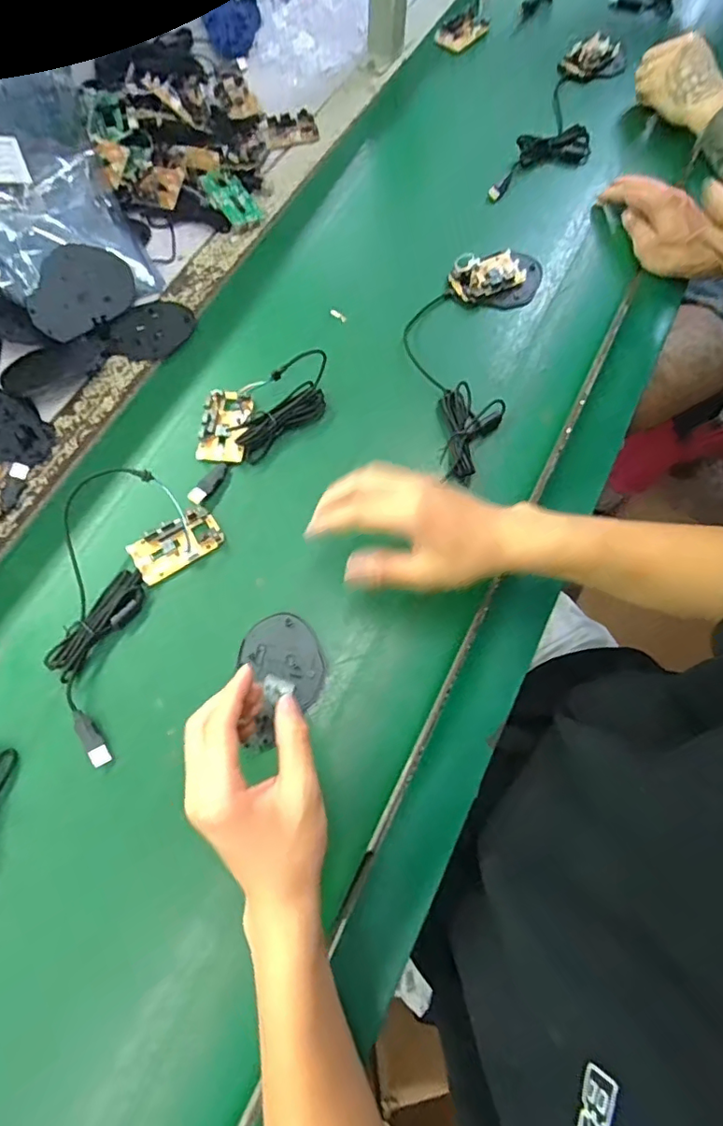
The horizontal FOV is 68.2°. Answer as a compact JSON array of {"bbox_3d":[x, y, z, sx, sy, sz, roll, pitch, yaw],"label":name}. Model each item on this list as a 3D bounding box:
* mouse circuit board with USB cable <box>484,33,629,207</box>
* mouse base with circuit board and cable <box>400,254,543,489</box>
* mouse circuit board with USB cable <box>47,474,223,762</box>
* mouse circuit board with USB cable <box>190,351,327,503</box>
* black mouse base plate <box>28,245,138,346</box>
[{"bbox_3d":[0.286,-0.619,0.723,0.088,0.017,0.422,24,68,6],"label":"mouse circuit board with USB cable"},{"bbox_3d":[0.106,-0.228,0.563,0.119,0.026,0.304,18,68,3],"label":"mouse base with circuit board and cable"},{"bbox_3d":[-0.217,0.031,0.458,0.135,0.015,0.236,15,68,2],"label":"mouse circuit board with USB cable"},{"bbox_3d":[-0.110,-0.146,0.521,0.183,0.028,0.081,-40,76,-18],"label":"mouse circuit board with USB cable"},{"bbox_3d":[-0.292,-0.283,0.552,0.110,0.013,0.073,-42,113,-19],"label":"black mouse base plate"}]

